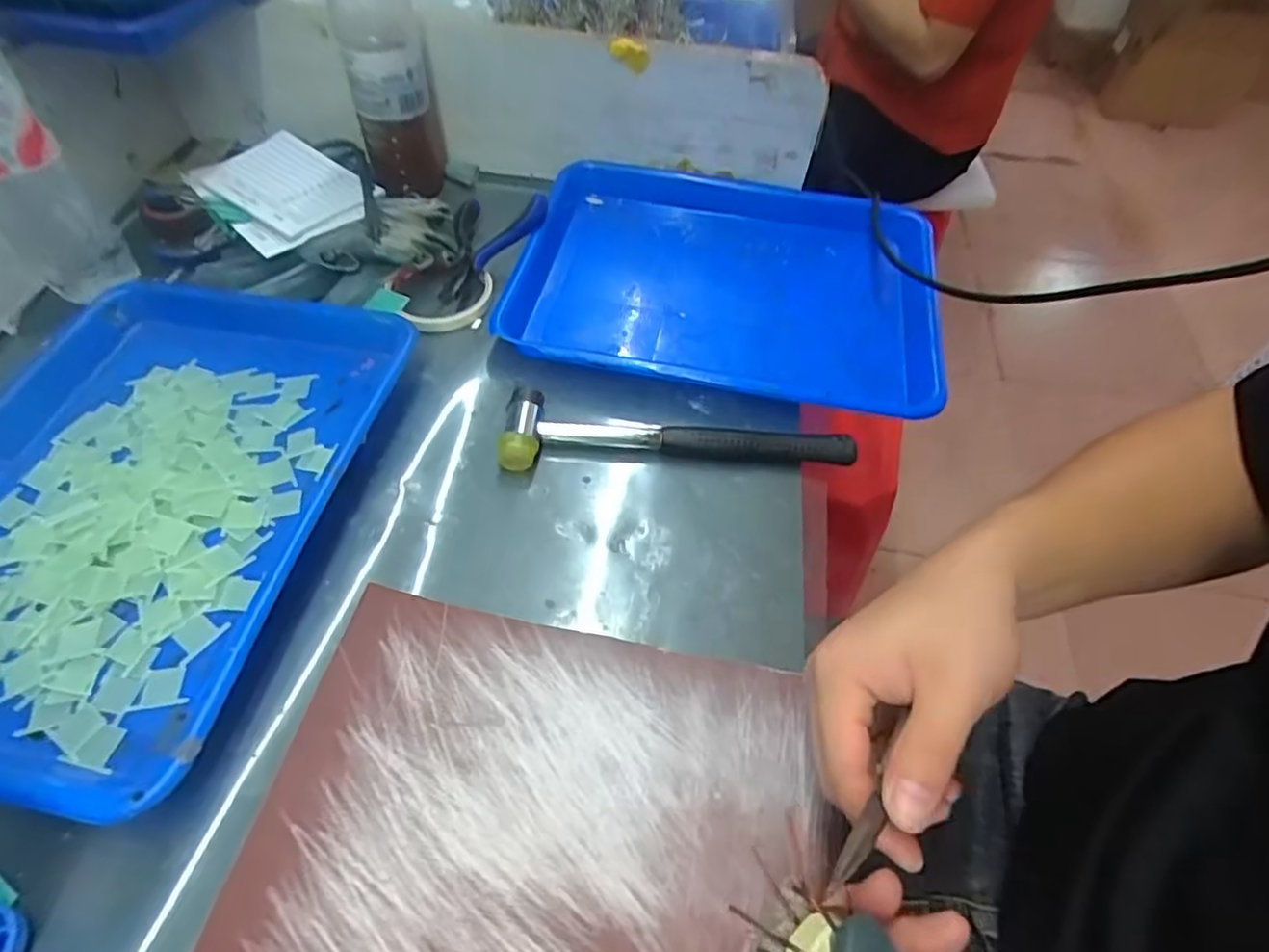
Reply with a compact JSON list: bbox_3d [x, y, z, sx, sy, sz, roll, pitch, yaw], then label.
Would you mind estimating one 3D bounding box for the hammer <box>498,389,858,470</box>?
[{"bbox_3d":[0.030,-0.028,0.462,0.236,0.022,0.052,2,55,-3],"label":"hammer"}]

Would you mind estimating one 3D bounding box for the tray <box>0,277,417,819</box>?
[{"bbox_3d":[-0.324,0.006,0.404,0.279,0.030,0.327,8,55,2],"label":"tray"}]

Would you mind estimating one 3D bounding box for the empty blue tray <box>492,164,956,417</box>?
[{"bbox_3d":[0.075,-0.159,0.550,0.335,0.044,0.248,11,55,4],"label":"empty blue tray"}]

